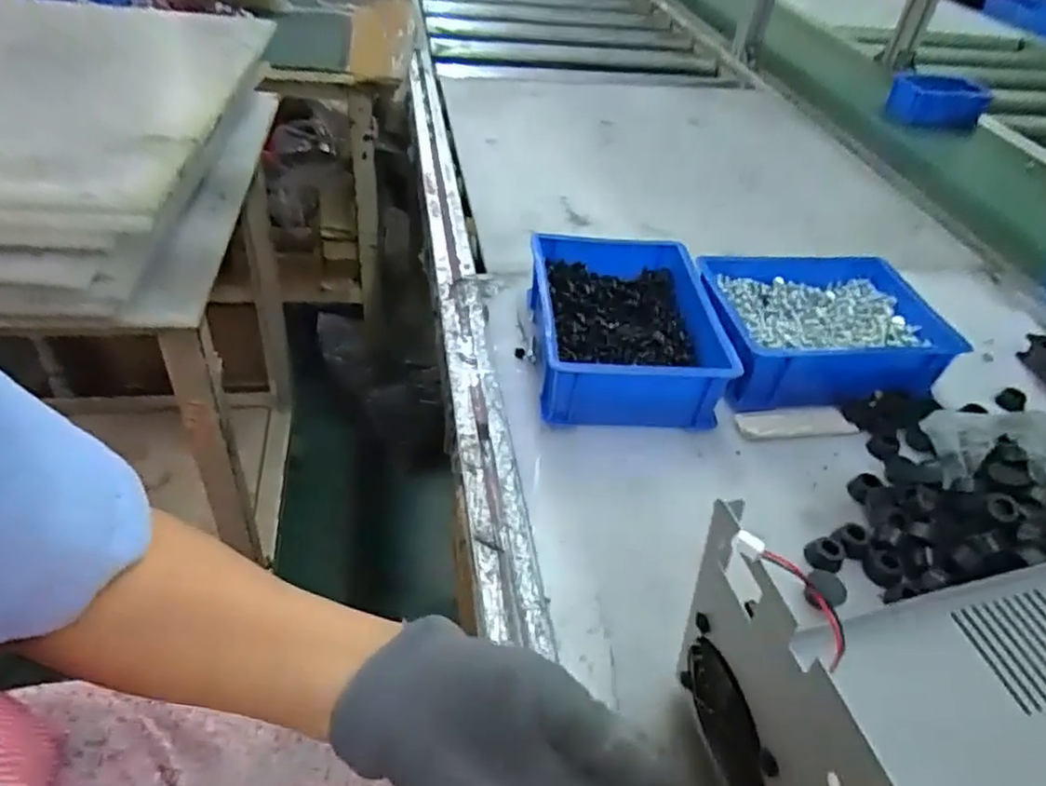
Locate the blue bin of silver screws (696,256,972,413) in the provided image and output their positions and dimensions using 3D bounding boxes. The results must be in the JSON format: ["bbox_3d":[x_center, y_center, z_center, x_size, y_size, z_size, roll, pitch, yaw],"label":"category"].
[{"bbox_3d":[0.265,-0.057,0.613,0.199,0.065,0.152,-1,43,-8],"label":"blue bin of silver screws"}]

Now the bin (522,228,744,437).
[{"bbox_3d":[0.085,-0.060,0.588,0.147,0.065,0.204,1,43,-6],"label":"bin"}]

